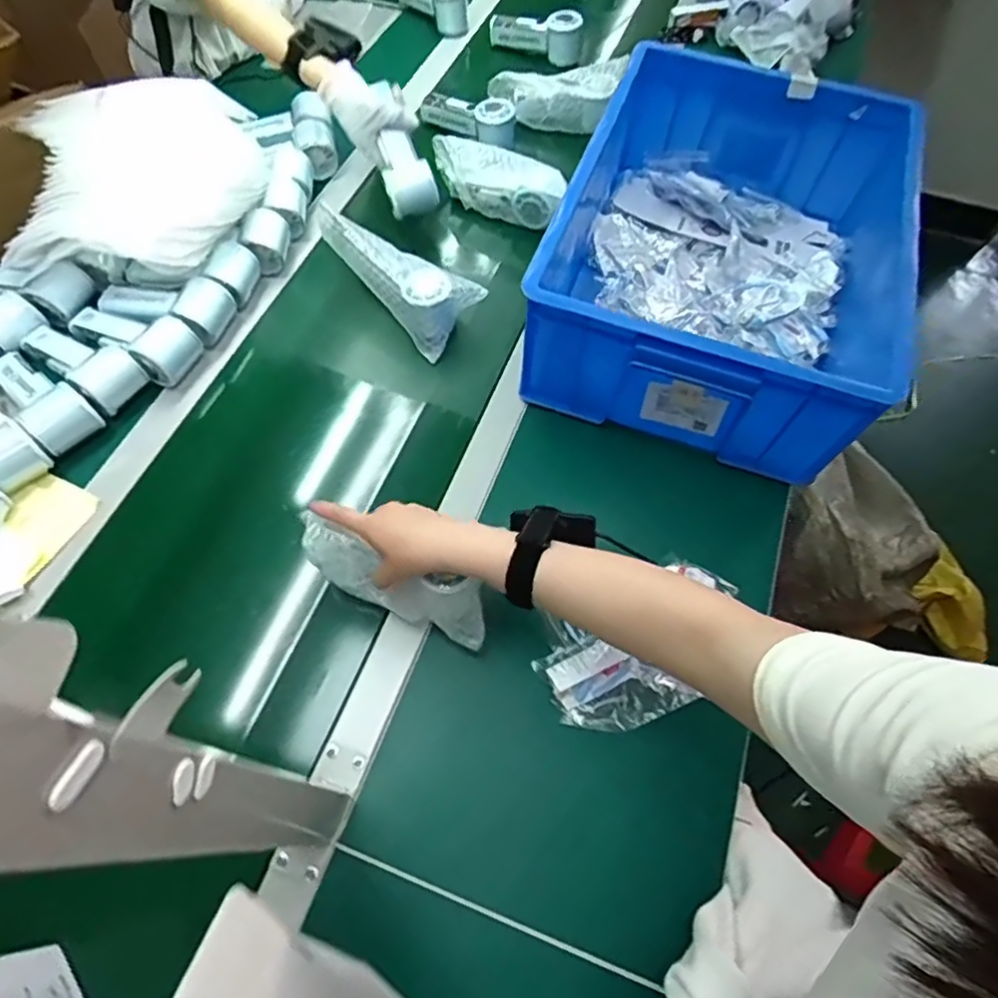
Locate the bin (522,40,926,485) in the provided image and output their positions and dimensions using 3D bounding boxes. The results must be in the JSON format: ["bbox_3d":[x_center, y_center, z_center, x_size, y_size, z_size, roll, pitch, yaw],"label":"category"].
[{"bbox_3d":[0.259,-0.279,0.703,0.366,0.158,0.448,18,64,7],"label":"bin"}]

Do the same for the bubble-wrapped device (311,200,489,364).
[{"bbox_3d":[-0.123,-0.272,0.733,0.213,0.058,0.087,41,68,2],"label":"bubble-wrapped device"}]

